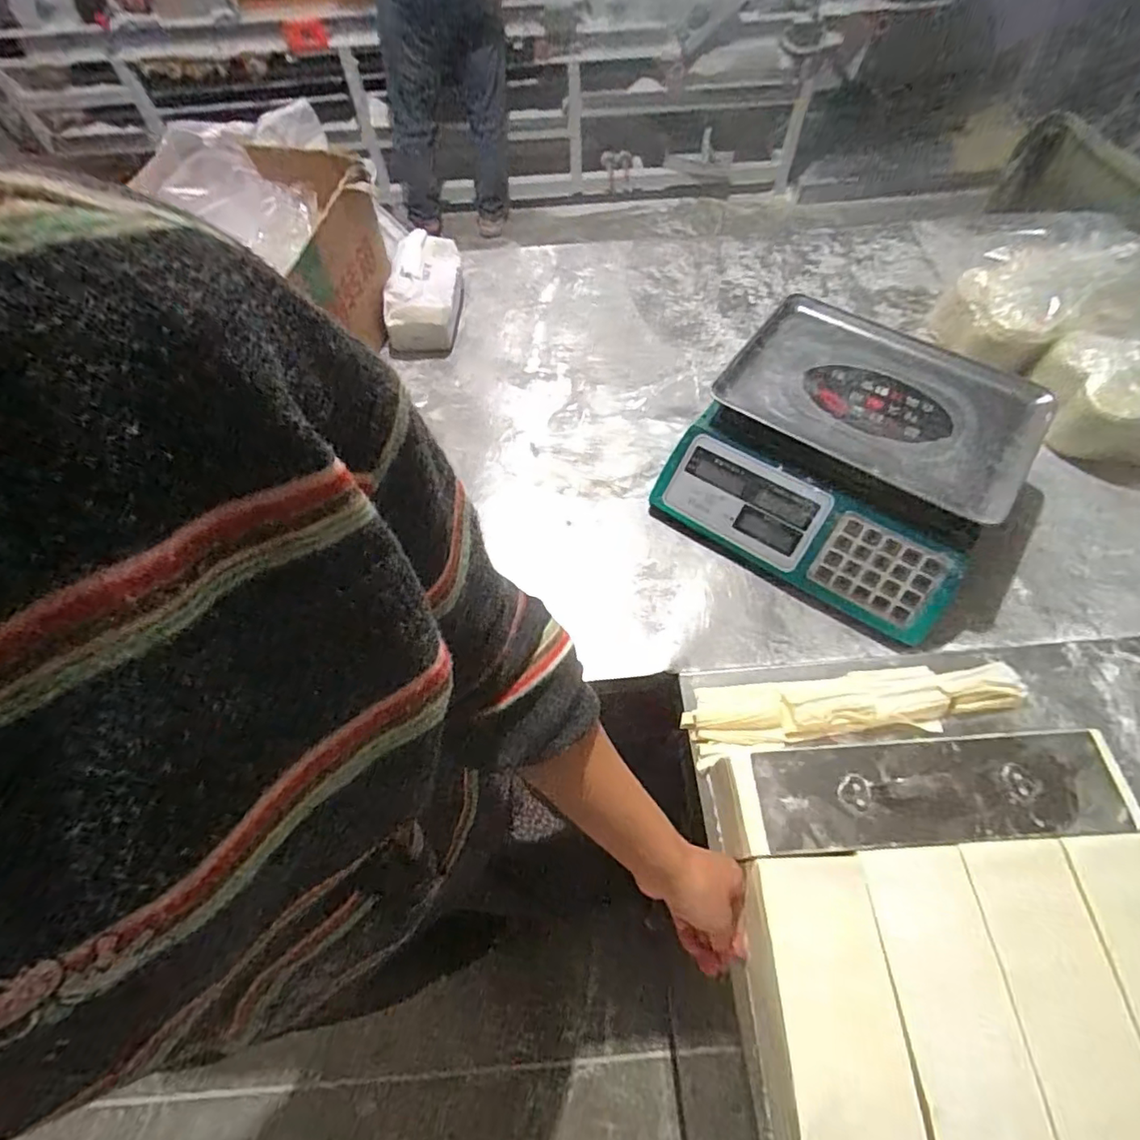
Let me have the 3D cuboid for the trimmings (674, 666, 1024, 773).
[{"bbox_3d":[0.287,0.136,0.585,0.334,0.032,0.071,-8,60,-3],"label":"trimmings"}]

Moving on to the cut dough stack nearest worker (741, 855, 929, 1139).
[{"bbox_3d":[0.192,0.338,0.435,0.088,0.072,0.205,-1,60,1],"label":"cut dough stack nearest worker"}]

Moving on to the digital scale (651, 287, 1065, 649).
[{"bbox_3d":[0.336,-0.141,0.700,0.343,0.113,0.345,33,67,18],"label":"digital scale"}]

